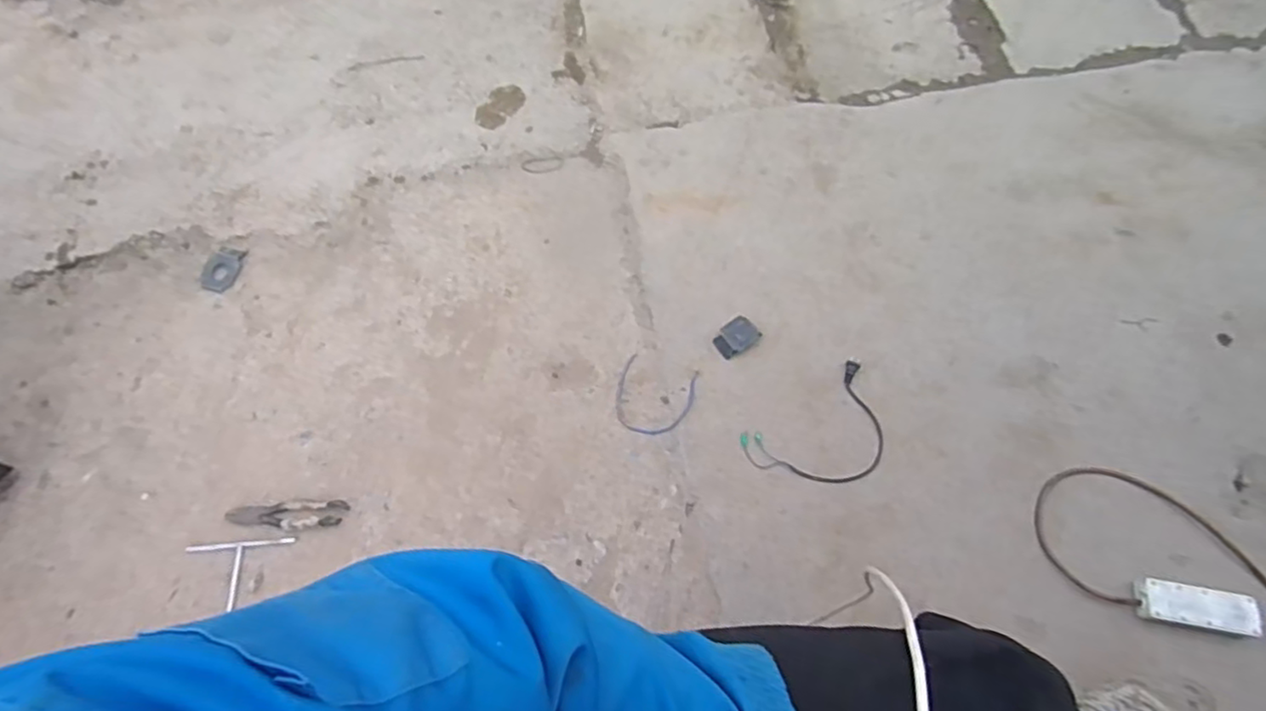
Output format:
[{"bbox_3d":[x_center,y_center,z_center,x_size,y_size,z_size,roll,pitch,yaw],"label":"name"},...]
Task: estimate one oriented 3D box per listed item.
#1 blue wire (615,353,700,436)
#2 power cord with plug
[{"bbox_3d":[0.037,0.074,1.165,0.135,0.005,0.139,17,64,10],"label":"blue wire"},{"bbox_3d":[0.338,0.140,1.136,0.269,0.018,0.174,-31,66,-14],"label":"power cord with plug"}]

